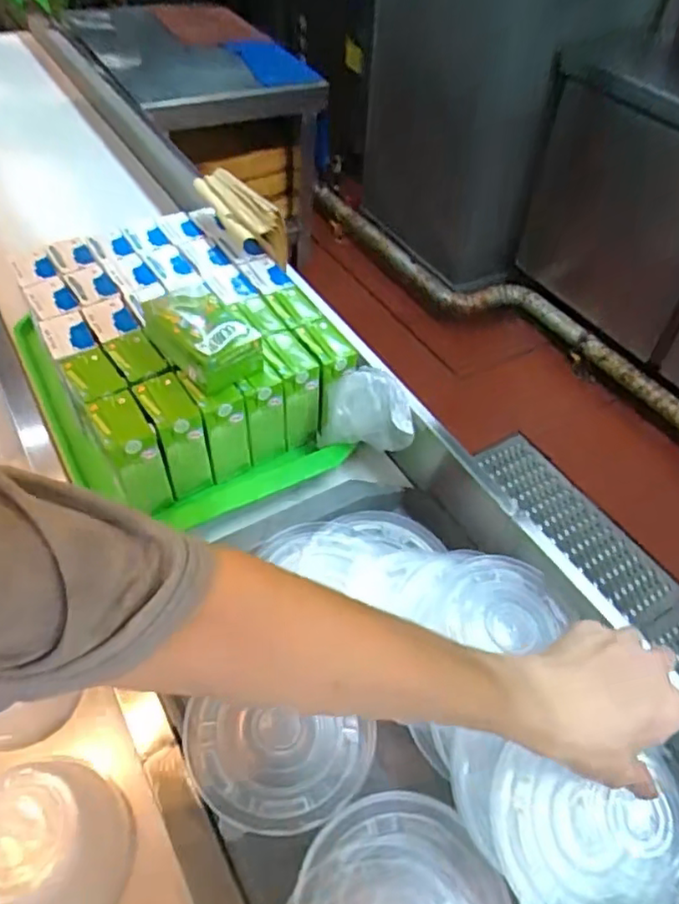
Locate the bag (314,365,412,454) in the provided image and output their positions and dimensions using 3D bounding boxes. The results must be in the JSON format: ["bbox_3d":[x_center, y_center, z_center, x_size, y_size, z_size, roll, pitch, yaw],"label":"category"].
[{"bbox_3d":[0.028,-0.040,0.631,0.092,0.078,0.046,4,49,0],"label":"bag"}]

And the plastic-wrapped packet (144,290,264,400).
[{"bbox_3d":[-0.131,-0.110,0.587,0.067,0.036,0.124,-31,57,-27],"label":"plastic-wrapped packet"}]

